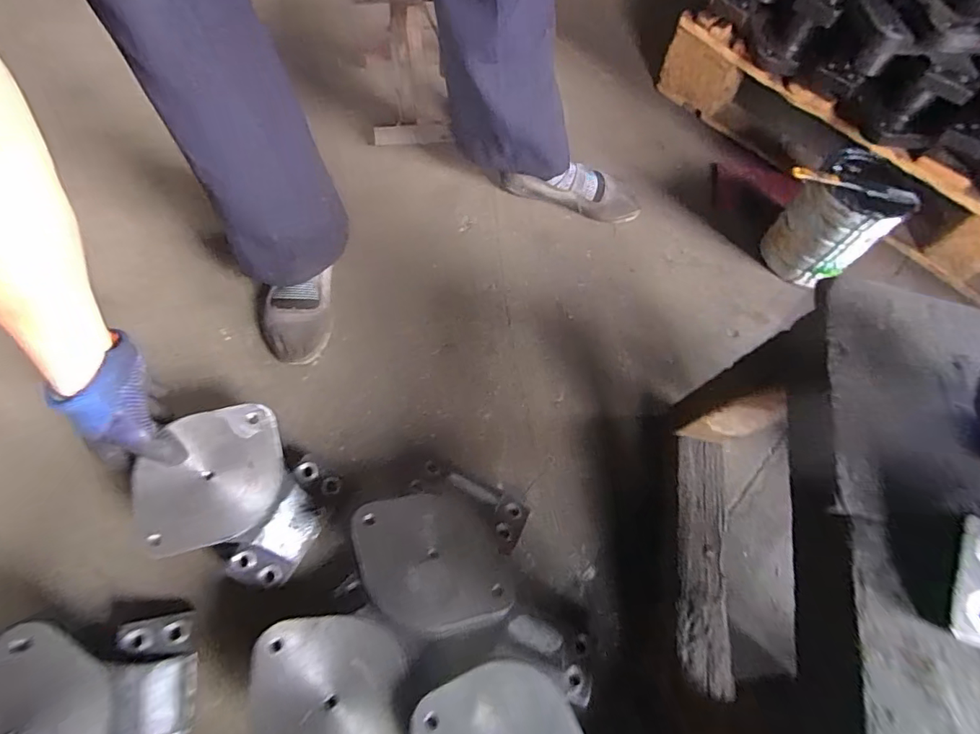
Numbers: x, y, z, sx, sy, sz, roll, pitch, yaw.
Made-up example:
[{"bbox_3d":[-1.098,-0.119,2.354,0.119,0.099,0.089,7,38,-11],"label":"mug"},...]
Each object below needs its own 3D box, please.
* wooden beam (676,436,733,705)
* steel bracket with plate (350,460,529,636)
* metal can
[{"bbox_3d":[0.231,0.200,0.518,0.056,0.032,0.257,12,65,2],"label":"wooden beam"},{"bbox_3d":[-0.057,0.191,0.506,0.184,0.070,0.184,13,39,-11],"label":"steel bracket with plate"},{"bbox_3d":[0.500,-0.209,0.709,0.117,0.166,0.117,1,64,-2],"label":"metal can"}]

